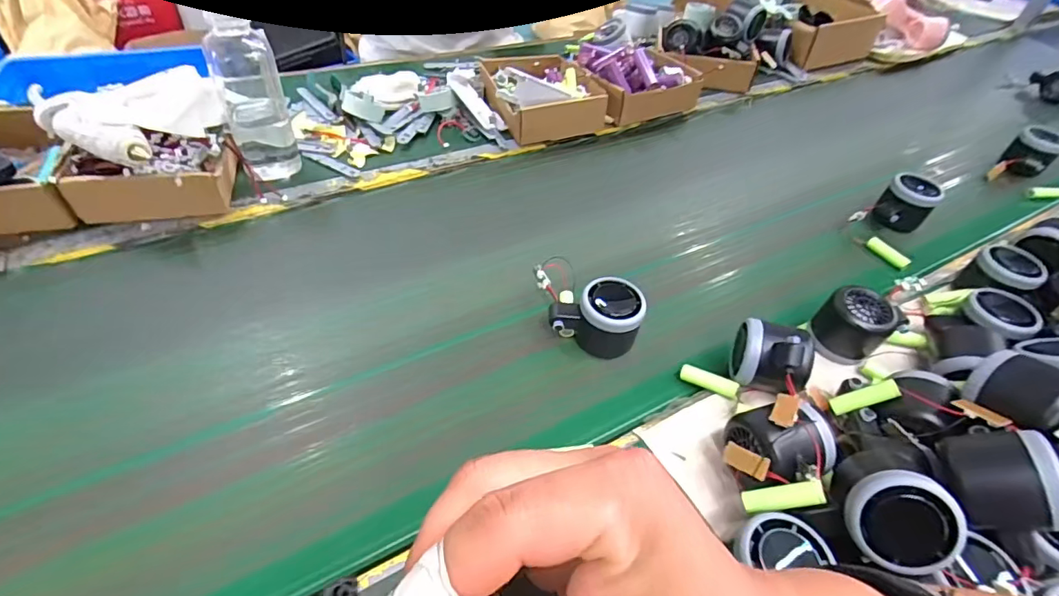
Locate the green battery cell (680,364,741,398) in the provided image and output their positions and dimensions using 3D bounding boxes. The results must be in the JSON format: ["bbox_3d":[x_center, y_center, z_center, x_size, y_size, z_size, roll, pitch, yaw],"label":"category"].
[{"bbox_3d":[0.158,0.072,0.451,0.051,0.010,0.014,19,47,33],"label":"green battery cell"}]

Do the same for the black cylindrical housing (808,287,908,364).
[{"bbox_3d":[0.300,0.024,0.477,0.052,0.051,0.055,4,47,-4],"label":"black cylindrical housing"}]

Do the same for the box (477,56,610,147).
[{"bbox_3d":[0.013,-0.302,0.741,0.151,0.071,0.163,-17,51,-22],"label":"box"}]

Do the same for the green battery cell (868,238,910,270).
[{"bbox_3d":[0.417,-0.053,0.596,0.013,0.015,0.050,-17,51,-19],"label":"green battery cell"}]

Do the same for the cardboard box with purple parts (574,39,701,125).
[{"bbox_3d":[0.159,-0.342,0.784,0.167,0.069,0.139,-18,52,-22],"label":"cardboard box with purple parts"}]

